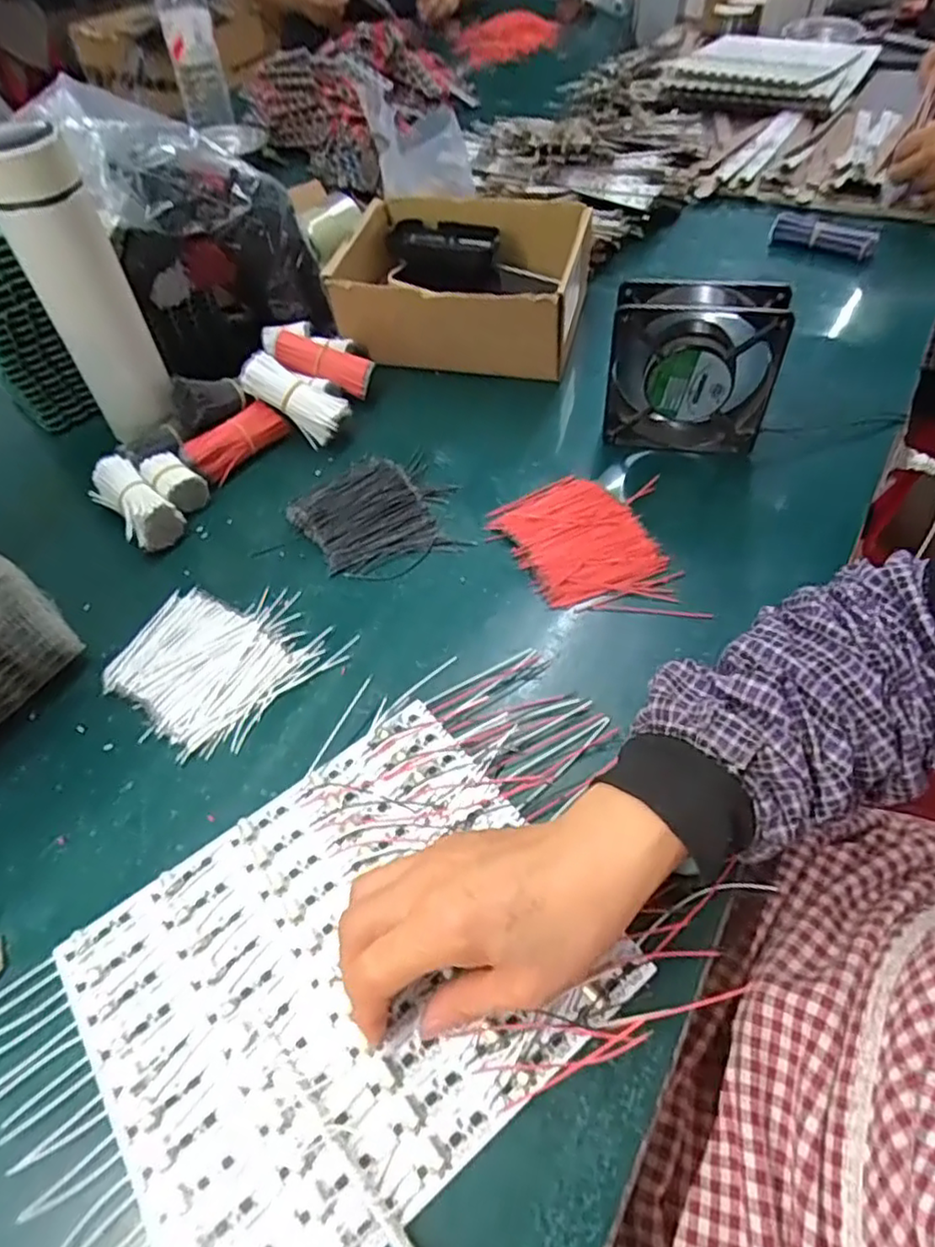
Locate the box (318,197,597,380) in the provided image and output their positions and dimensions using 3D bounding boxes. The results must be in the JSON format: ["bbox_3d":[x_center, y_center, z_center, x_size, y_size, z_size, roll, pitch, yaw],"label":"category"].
[{"bbox_3d":[-0.004,-0.328,0.651,0.218,0.093,0.195,9,53,11],"label":"box"}]

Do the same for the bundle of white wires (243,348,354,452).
[{"bbox_3d":[-0.148,-0.196,0.576,0.094,0.030,0.039,34,58,-1],"label":"bundle of white wires"}]

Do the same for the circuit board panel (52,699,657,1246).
[{"bbox_3d":[-0.061,0.164,0.325,0.225,0.009,0.193,-33,57,-21],"label":"circuit board panel"}]

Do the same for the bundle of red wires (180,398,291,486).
[{"bbox_3d":[-0.200,-0.157,0.576,0.030,0.038,0.089,31,60,25],"label":"bundle of red wires"}]

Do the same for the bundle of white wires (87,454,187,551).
[{"bbox_3d":[-0.267,-0.095,0.533,0.090,0.035,0.041,35,62,27],"label":"bundle of white wires"}]

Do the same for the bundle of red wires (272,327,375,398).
[{"bbox_3d":[-0.130,-0.240,0.609,0.091,0.026,0.032,22,55,-1],"label":"bundle of red wires"}]

